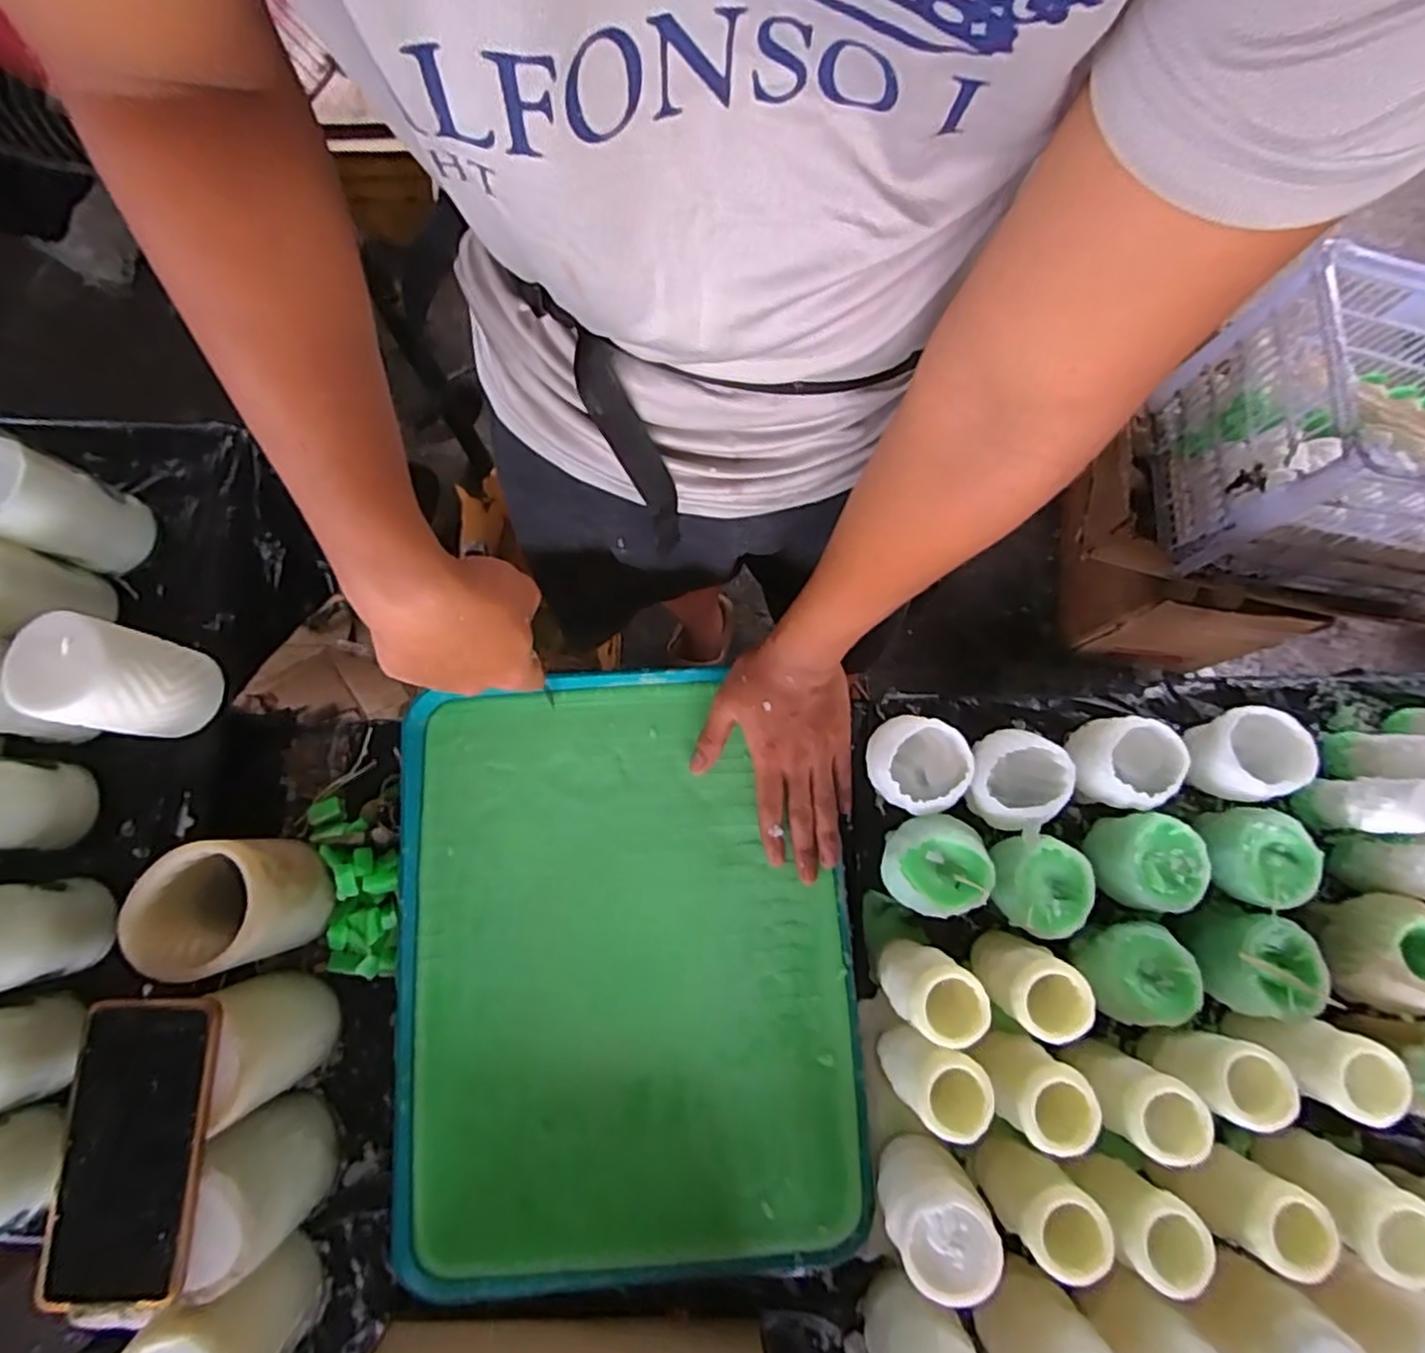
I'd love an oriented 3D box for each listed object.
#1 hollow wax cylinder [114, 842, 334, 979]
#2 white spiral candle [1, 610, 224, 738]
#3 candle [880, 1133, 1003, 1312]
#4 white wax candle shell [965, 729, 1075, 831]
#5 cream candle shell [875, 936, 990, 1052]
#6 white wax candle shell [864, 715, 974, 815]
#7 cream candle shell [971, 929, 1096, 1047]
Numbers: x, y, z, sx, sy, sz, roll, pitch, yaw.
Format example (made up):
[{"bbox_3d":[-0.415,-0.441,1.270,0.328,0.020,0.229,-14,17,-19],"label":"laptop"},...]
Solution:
[{"bbox_3d":[-0.330,0.157,0.479,0.080,0.090,0.080,-11,78,-4],"label":"hollow wax cylinder"},{"bbox_3d":[-0.410,0.003,0.479,0.066,0.096,0.067,10,78,1],"label":"white spiral candle"},{"bbox_3d":[0.146,0.358,0.461,0.060,0.087,0.059,0,78,-1],"label":"candle"},{"bbox_3d":[0.234,0.082,0.553,0.075,0.069,0.071,0,78,-1],"label":"white wax candle shell"},{"bbox_3d":[0.155,0.225,0.494,0.055,0.078,0.050,0,78,-1],"label":"cream candle shell"},{"bbox_3d":[0.159,0.072,0.552,0.071,0.064,0.071,0,78,-1],"label":"white wax candle shell"},{"bbox_3d":[0.226,0.224,0.501,0.058,0.085,0.054,38,79,7],"label":"cream candle shell"}]

